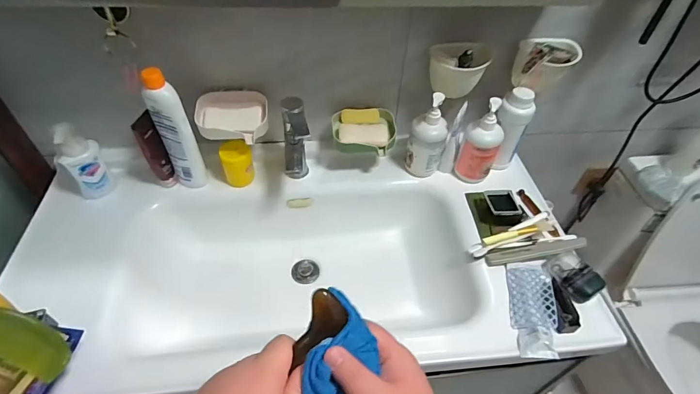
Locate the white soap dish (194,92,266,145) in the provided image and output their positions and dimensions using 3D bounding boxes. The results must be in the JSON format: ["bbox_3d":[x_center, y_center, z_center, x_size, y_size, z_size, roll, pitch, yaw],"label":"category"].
[{"bbox_3d":[-0.221,-0.151,0.725,0.131,0.049,0.094,-1,48,-4],"label":"white soap dish"}]

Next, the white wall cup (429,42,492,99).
[{"bbox_3d":[0.201,-0.240,0.725,0.108,0.092,0.076,16,49,11],"label":"white wall cup"}]

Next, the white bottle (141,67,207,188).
[{"bbox_3d":[-0.323,-0.117,0.711,0.057,0.248,0.047,-23,53,-22],"label":"white bottle"}]

